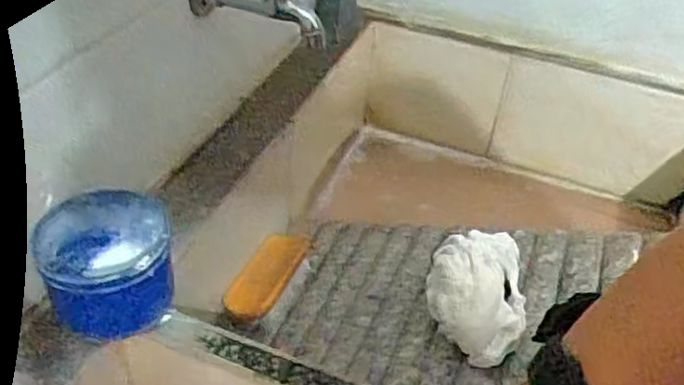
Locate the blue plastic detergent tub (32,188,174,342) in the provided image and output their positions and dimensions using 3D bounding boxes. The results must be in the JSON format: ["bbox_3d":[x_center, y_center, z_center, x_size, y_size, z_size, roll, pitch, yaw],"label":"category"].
[{"bbox_3d":[-0.188,0.058,0.546,0.101,0.072,0.094,-6,41,-15],"label":"blue plastic detergent tub"}]

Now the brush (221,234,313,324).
[{"bbox_3d":[-0.075,0.087,0.764,0.054,0.026,0.139,20,41,16],"label":"brush"}]

